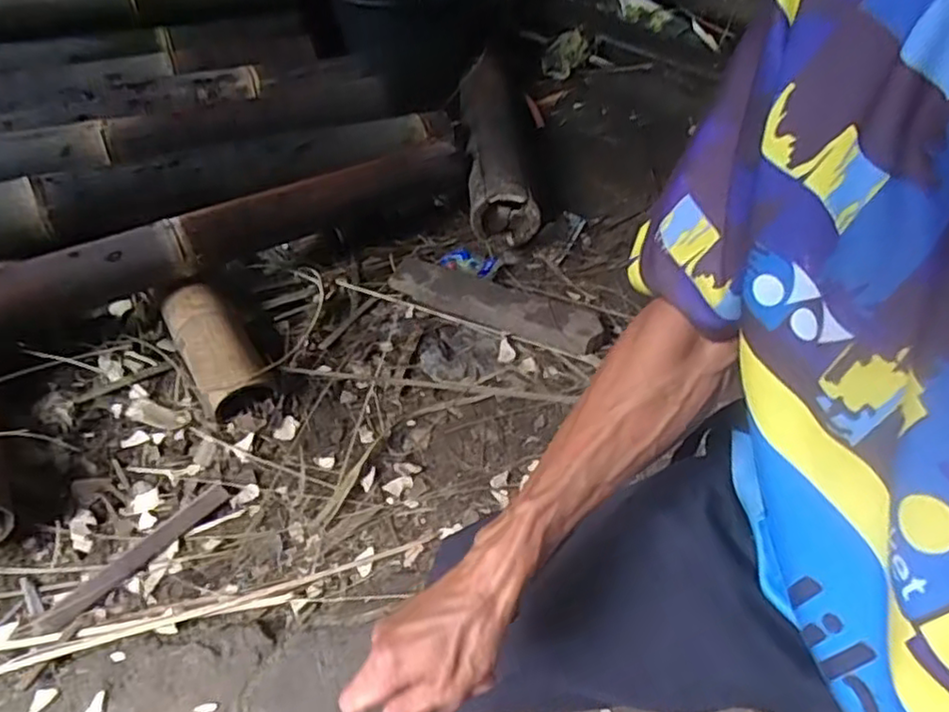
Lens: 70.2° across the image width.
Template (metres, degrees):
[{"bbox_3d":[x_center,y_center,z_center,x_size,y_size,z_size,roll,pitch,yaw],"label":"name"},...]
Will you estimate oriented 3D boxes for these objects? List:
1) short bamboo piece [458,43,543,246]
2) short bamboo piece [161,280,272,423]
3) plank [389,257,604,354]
[{"bbox_3d":[0.033,-0.362,1.111,0.099,0.125,0.491,-1,51,-5],"label":"short bamboo piece"},{"bbox_3d":[-0.306,-0.008,0.792,0.073,0.059,0.170,-29,57,-25],"label":"short bamboo piece"},{"bbox_3d":[0.030,-0.077,0.922,0.292,0.039,0.071,19,52,11],"label":"plank"}]

